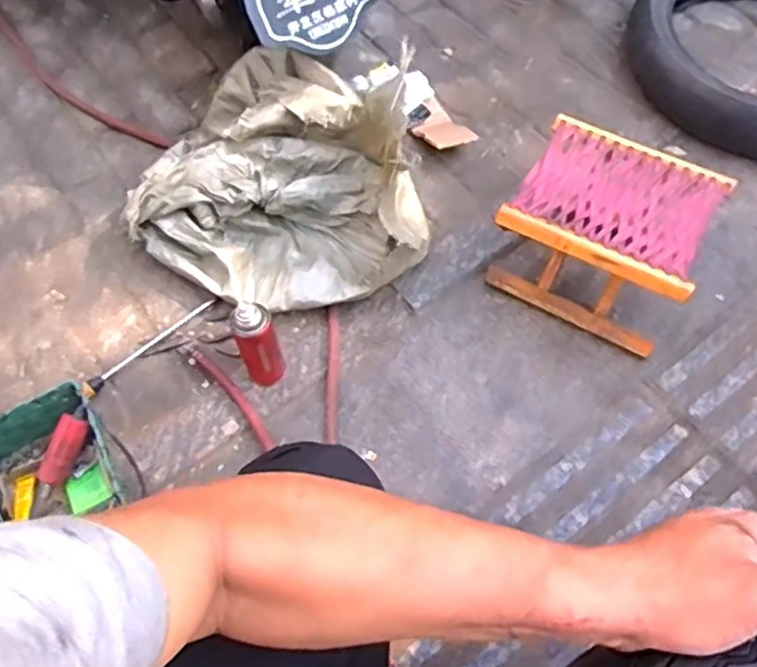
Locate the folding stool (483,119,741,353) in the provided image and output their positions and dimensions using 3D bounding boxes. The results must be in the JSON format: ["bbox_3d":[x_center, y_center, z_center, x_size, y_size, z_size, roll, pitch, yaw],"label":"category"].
[{"bbox_3d":[0.356,-0.156,1.095,0.281,0.195,0.244,26,63,14],"label":"folding stool"}]

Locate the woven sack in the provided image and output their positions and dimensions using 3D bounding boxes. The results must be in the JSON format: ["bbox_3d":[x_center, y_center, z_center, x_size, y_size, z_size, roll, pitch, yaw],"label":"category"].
[{"bbox_3d":[-0.158,-0.255,1.116,0.459,0.259,0.359,6,60,4],"label":"woven sack"}]

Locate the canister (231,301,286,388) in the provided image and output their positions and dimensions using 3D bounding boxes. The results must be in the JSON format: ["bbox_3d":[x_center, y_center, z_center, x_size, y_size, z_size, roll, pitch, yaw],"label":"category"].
[{"bbox_3d":[-0.177,0.015,1.019,0.060,0.168,0.063,-15,61,-9],"label":"canister"}]

